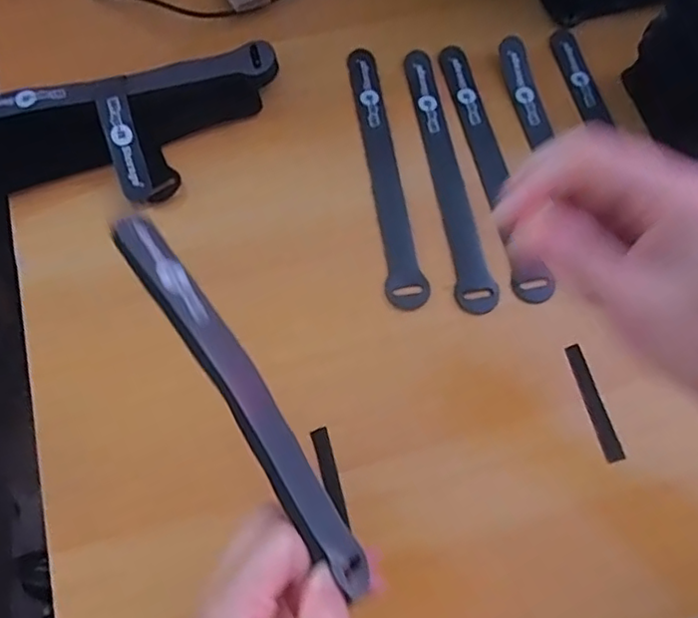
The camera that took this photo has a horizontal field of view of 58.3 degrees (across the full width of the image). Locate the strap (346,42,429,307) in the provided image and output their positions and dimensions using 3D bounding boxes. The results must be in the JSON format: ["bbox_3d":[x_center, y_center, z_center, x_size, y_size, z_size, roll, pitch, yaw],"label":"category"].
[{"bbox_3d":[0.021,-0.095,0.420,0.024,0.005,0.203,-8,70,-4],"label":"strap"}]

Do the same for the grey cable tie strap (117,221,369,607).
[{"bbox_3d":[-0.047,0.036,0.273,0.021,0.020,0.191,-32,78,-13],"label":"grey cable tie strap"}]

